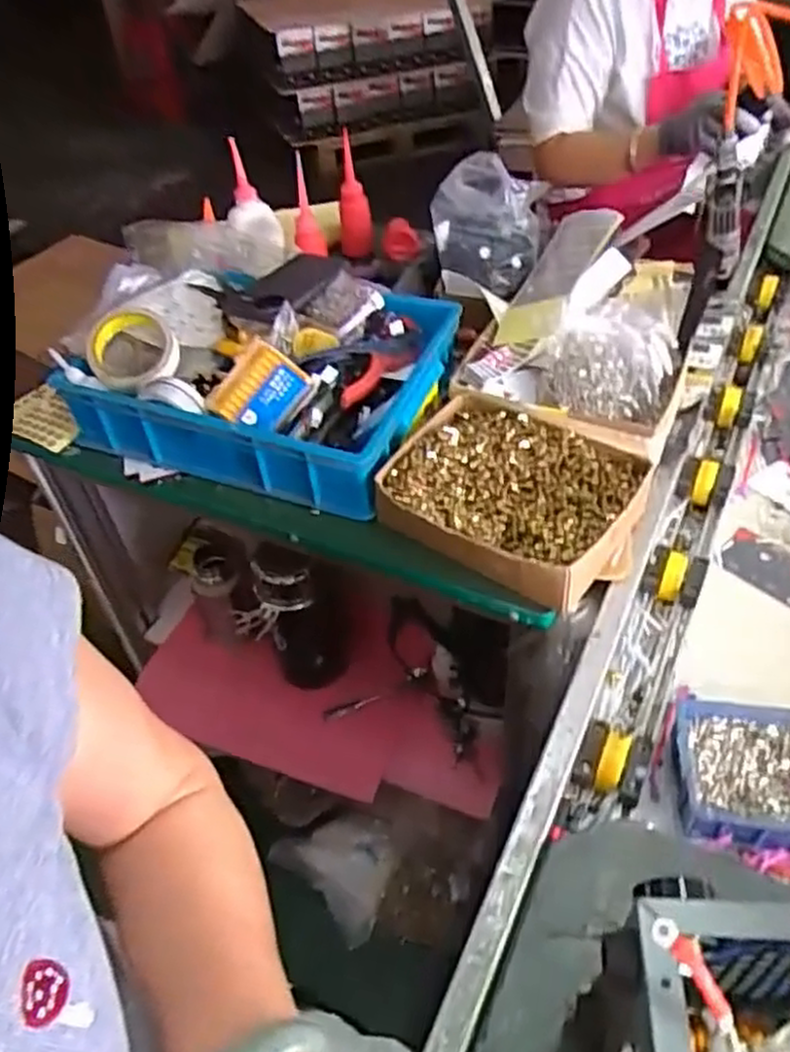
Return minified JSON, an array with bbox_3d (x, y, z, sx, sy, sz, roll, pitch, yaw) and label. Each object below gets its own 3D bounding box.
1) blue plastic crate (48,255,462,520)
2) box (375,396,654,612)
[{"bbox_3d":[-0.138,-0.178,0.849,0.369,0.110,0.297,17,48,21],"label":"blue plastic crate"},{"bbox_3d":[0.109,-0.032,0.714,0.214,0.052,0.183,21,50,24],"label":"box"}]

